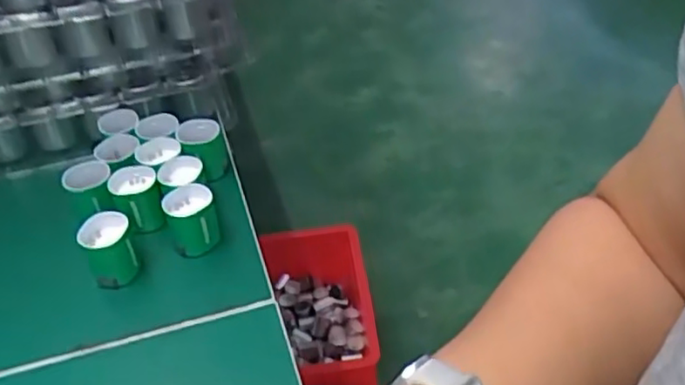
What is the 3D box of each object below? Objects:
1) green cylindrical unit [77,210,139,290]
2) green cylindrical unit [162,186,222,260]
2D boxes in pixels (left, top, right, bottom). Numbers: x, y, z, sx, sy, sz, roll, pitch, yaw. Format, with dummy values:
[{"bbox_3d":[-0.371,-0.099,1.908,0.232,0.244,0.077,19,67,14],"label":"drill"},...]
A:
[{"bbox_3d":[-0.141,0.035,0.403,0.027,0.035,0.028,-14,43,-13],"label":"green cylindrical unit"},{"bbox_3d":[-0.095,0.018,0.422,0.031,0.036,0.026,-12,43,-11],"label":"green cylindrical unit"}]

